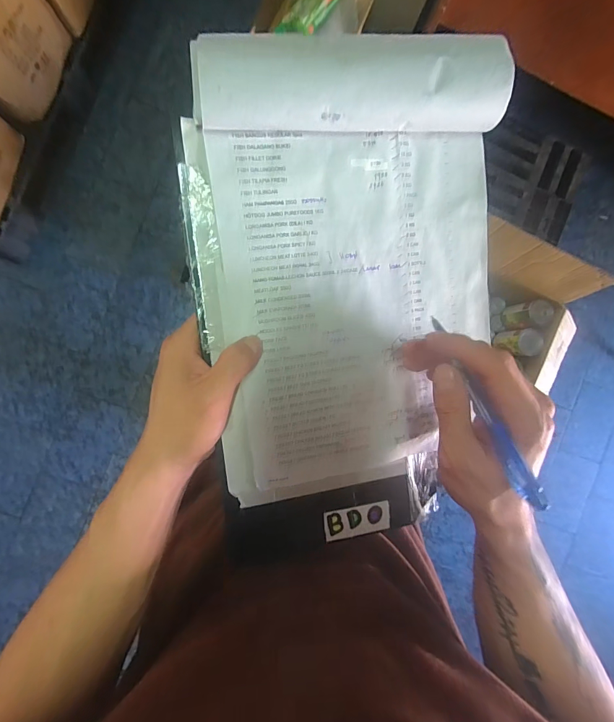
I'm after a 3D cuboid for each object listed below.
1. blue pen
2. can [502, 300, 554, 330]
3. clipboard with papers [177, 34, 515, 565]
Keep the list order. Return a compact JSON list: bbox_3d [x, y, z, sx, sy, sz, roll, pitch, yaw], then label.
[{"bbox_3d":[0.112,0.030,0.230,0.008,0.010,0.126,-18,67,-6],"label":"blue pen"},{"bbox_3d":[0.640,-0.134,1.052,0.071,0.120,0.076,0,90,-5],"label":"can"},{"bbox_3d":[0.041,-0.030,0.274,0.230,0.034,0.362,-8,100,-13],"label":"clipboard with papers"}]

